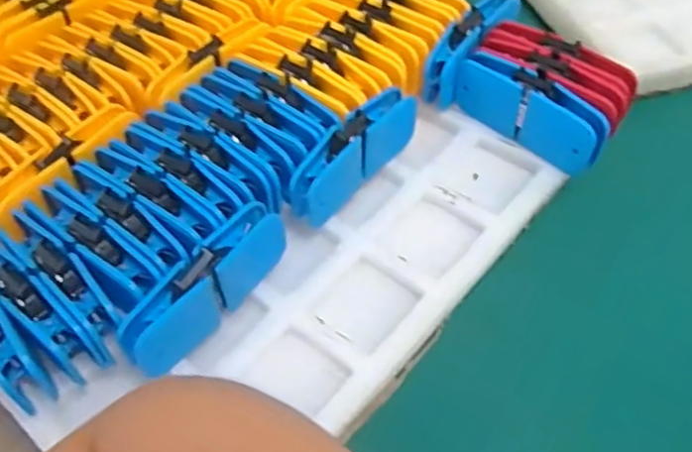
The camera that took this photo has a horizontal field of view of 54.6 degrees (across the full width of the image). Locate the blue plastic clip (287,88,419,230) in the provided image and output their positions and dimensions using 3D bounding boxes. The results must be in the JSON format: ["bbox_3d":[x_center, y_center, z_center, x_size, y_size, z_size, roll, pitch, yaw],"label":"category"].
[{"bbox_3d":[0.006,-0.048,0.454,0.022,0.048,0.115,30,58,25],"label":"blue plastic clip"}]

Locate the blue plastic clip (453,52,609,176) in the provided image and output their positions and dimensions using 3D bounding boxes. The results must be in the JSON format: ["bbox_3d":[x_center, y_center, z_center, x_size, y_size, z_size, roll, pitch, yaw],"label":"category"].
[{"bbox_3d":[0.130,-0.082,0.479,0.027,0.044,0.113,-38,58,-24],"label":"blue plastic clip"}]

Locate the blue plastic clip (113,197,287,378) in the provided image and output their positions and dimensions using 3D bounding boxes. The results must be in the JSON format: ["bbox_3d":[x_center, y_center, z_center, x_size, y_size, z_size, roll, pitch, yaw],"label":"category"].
[{"bbox_3d":[-0.081,0.037,0.393,0.017,0.052,0.113,29,58,25],"label":"blue plastic clip"}]

